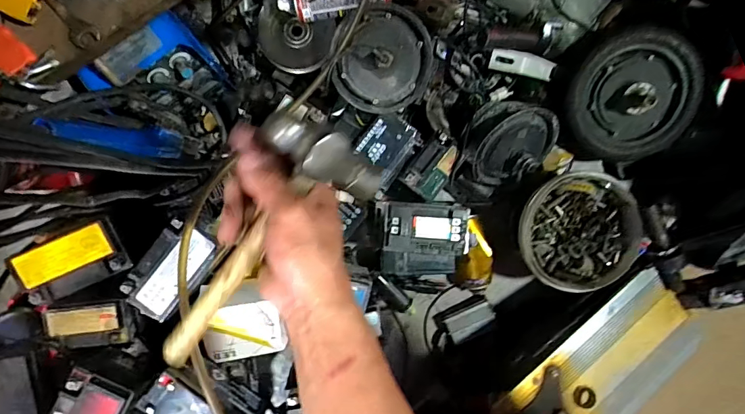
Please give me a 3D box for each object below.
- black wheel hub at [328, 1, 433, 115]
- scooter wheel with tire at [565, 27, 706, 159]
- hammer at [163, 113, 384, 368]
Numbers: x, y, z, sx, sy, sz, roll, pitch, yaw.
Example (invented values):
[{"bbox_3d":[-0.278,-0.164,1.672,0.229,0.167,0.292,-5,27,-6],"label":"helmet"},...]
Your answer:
[{"bbox_3d":[0.018,-0.240,0.713,0.168,0.080,0.169,-2,111,-3],"label":"black wheel hub"},{"bbox_3d":[0.472,-0.190,0.764,0.235,0.070,0.229,32,114,-5],"label":"scooter wheel with tire"},{"bbox_3d":[-0.092,0.040,0.360,0.099,0.052,0.234,33,101,-6],"label":"hammer"}]

